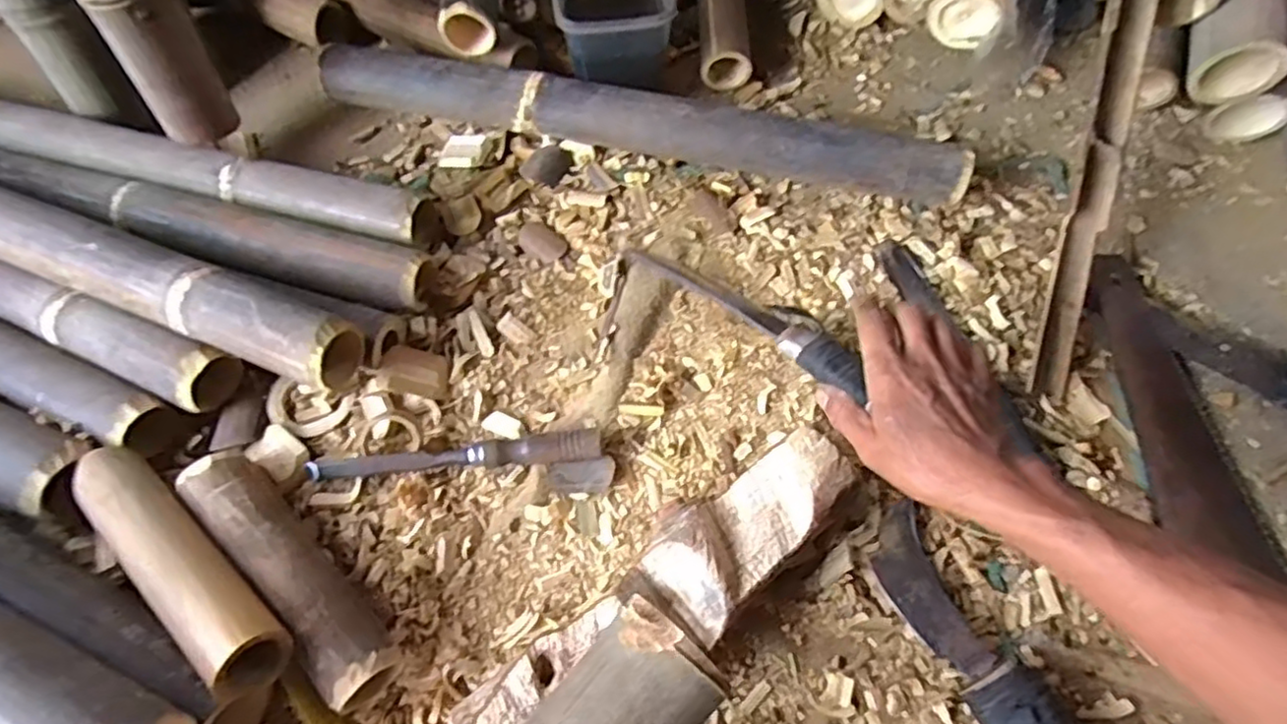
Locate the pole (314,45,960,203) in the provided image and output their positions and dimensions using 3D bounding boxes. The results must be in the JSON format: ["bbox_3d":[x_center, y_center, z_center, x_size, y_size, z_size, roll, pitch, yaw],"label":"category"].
[{"bbox_3d":[-0.019,-0.245,0.688,0.664,0.063,0.056,14,67,7],"label":"pole"}]

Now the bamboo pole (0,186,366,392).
[{"bbox_3d":[-0.556,-0.120,0.606,0.684,0.056,0.066,20,67,10],"label":"bamboo pole"}]

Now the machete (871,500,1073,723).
[{"bbox_3d":[0.242,0.212,0.483,0.051,0.043,0.231,-26,68,-10],"label":"machete"}]

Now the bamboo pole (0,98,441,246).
[{"bbox_3d":[-0.521,-0.209,0.676,0.670,0.052,0.060,13,67,7],"label":"bamboo pole"}]

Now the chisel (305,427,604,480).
[{"bbox_3d":[-0.155,0.079,0.568,0.238,0.020,0.023,-5,66,-1],"label":"chisel"}]

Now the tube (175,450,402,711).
[{"bbox_3d":[-0.269,0.156,0.516,0.232,0.056,0.054,42,73,17],"label":"tube"}]

